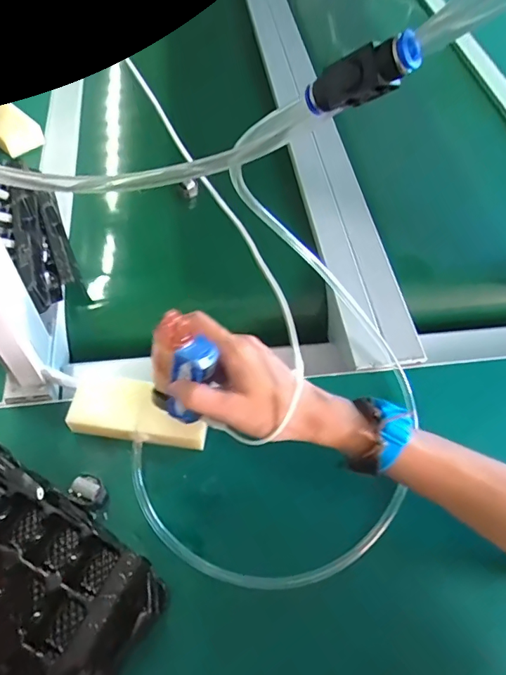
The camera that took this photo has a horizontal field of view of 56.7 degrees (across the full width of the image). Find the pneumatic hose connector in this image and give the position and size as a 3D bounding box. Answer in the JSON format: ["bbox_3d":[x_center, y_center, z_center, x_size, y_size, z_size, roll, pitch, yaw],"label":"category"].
[{"bbox_3d":[0.042,-0.104,0.188,0.047,0.017,0.012,-6,47,40],"label":"pneumatic hose connector"}]

